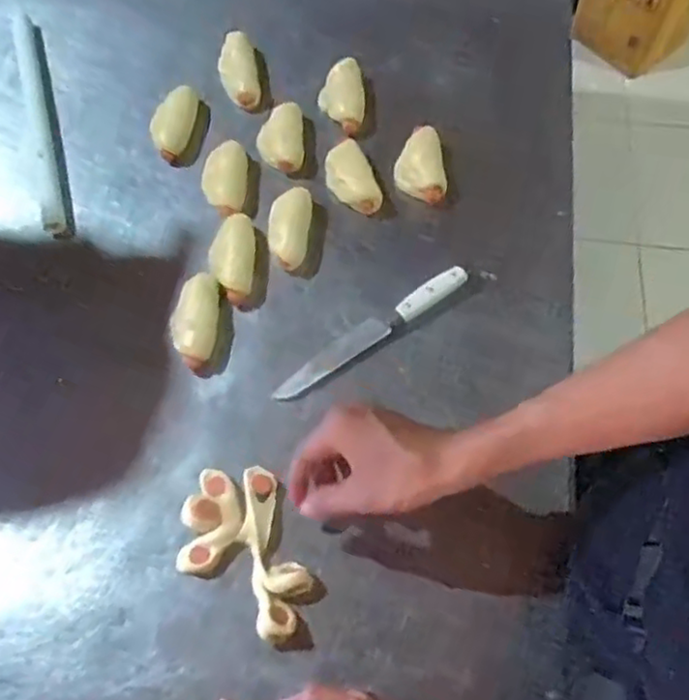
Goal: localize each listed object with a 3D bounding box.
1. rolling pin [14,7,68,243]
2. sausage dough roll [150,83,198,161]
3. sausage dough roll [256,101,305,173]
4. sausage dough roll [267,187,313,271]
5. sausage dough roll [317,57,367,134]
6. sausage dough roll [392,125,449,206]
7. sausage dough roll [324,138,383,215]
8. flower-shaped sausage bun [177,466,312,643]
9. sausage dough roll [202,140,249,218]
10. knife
[{"bbox_3d":[-0.330,-0.250,0.732,0.024,0.021,0.299,-16,66,-6],"label":"rolling pin"},{"bbox_3d":[-0.183,-0.244,0.726,0.044,0.029,0.087,6,66,4],"label":"sausage dough roll"},{"bbox_3d":[-0.068,-0.223,0.709,0.051,0.037,0.077,-4,66,0],"label":"sausage dough roll"},{"bbox_3d":[-0.054,-0.117,0.656,0.039,0.029,0.077,4,66,3],"label":"sausage dough roll"},{"bbox_3d":[-0.003,-0.273,0.736,0.048,0.034,0.081,-5,66,-1],"label":"sausage dough roll"},{"bbox_3d":[0.077,-0.187,0.693,0.049,0.029,0.080,-6,66,-1],"label":"sausage dough roll"},{"bbox_3d":[0.007,-0.174,0.690,0.043,0.027,0.085,-18,67,-7],"label":"sausage dough roll"},{"bbox_3d":[-0.084,0.159,0.535,0.088,0.019,0.142,-21,68,-7],"label":"flower-shaped sausage bun"},{"bbox_3d":[-0.122,-0.172,0.688,0.044,0.028,0.079,-1,66,1],"label":"sausage dough roll"},{"bbox_3d":[0.023,-0.018,0.618,0.203,0.022,0.024,-31,69,-12],"label":"knife"}]

